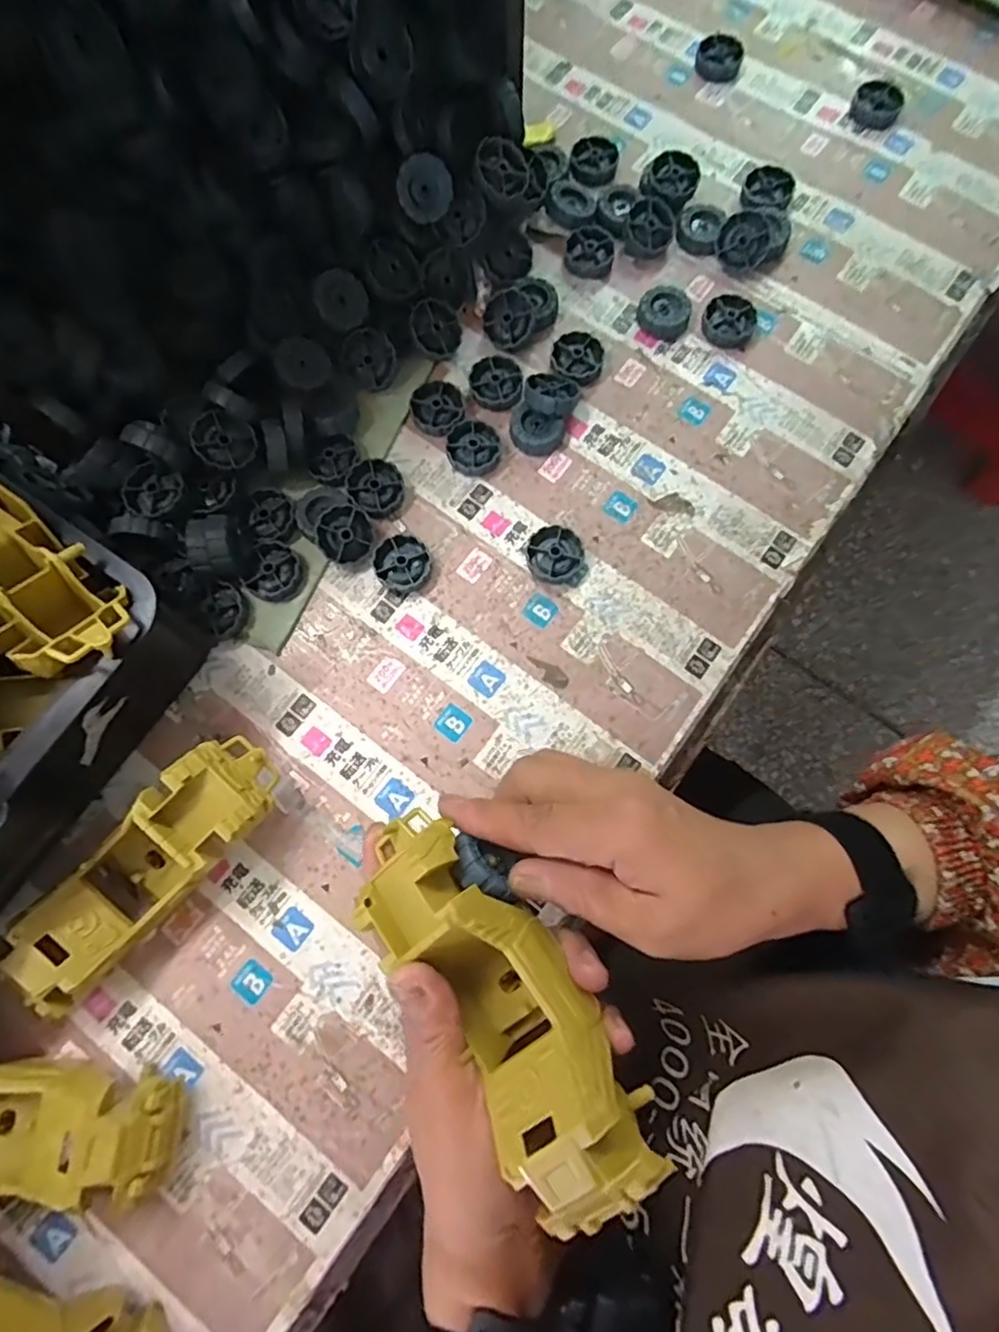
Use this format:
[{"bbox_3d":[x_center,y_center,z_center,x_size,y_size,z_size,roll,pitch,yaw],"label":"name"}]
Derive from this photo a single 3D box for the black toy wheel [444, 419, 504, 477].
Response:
[{"bbox_3d":[-0.018,-0.156,0.437,0.040,0.011,0.038,0,77,0],"label":"black toy wheel"}]

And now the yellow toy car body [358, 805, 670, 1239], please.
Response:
[{"bbox_3d":[-0.002,0.140,0.268,0.059,0.061,0.170,-37,67,-8],"label":"yellow toy car body"}]

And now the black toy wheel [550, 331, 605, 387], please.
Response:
[{"bbox_3d":[0.059,-0.228,0.455,0.038,0.012,0.041,0,77,0],"label":"black toy wheel"}]

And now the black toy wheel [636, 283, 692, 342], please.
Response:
[{"bbox_3d":[0.121,-0.260,0.454,0.038,0.014,0.039,0,77,0],"label":"black toy wheel"}]

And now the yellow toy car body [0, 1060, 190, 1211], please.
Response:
[{"bbox_3d":[-0.250,0.237,0.313,0.159,0.067,0.055,1,77,0],"label":"yellow toy car body"}]

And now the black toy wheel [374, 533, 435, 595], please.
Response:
[{"bbox_3d":[-0.065,-0.070,0.419,0.038,0.012,0.037,0,77,0],"label":"black toy wheel"}]

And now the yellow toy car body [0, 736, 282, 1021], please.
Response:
[{"bbox_3d":[-0.195,0.112,0.344,0.169,0.068,0.057,-43,80,-9],"label":"yellow toy car body"}]

